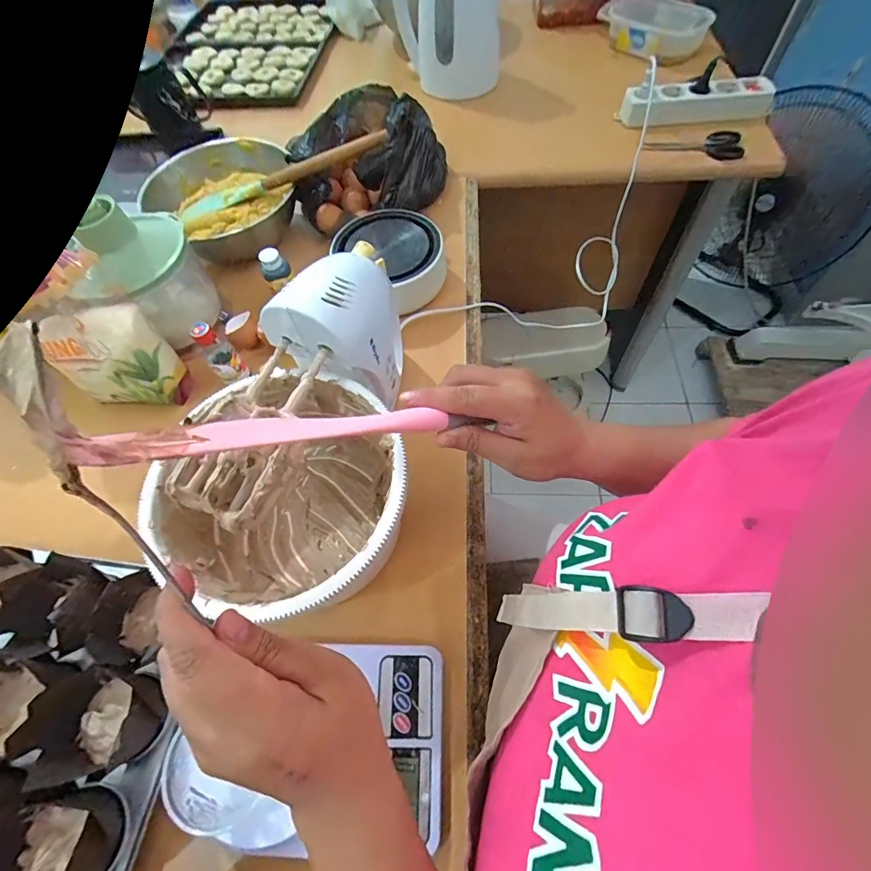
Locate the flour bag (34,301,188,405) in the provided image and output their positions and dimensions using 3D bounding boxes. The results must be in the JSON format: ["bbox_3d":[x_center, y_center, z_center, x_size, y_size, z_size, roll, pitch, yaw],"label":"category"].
[{"bbox_3d":[-0.348,-0.084,0.482,0.098,0.122,0.087,17,64,13],"label":"flour bag"}]

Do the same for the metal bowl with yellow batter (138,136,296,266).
[{"bbox_3d":[-0.304,-0.333,0.631,0.191,0.077,0.198,-2,62,3],"label":"metal bowl with yellow batter"}]

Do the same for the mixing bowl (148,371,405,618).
[{"bbox_3d":[-0.116,0.060,0.386,0.186,0.111,0.192,-2,62,3],"label":"mixing bowl"}]

